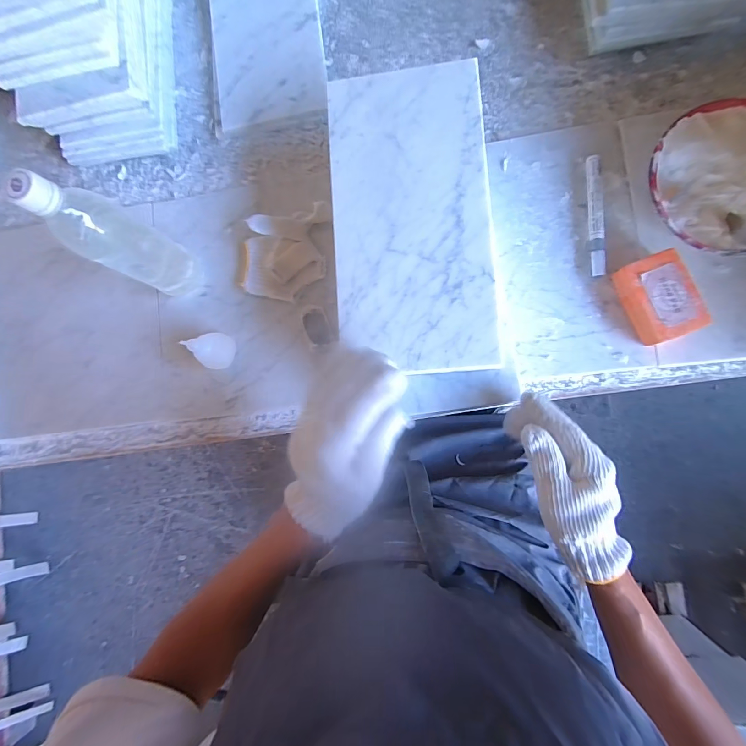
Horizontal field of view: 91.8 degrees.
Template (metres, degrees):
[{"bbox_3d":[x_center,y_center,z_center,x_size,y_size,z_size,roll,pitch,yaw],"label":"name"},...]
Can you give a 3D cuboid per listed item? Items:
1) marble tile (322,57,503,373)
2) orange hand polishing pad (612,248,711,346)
[{"bbox_3d":[0.036,-0.151,0.350,0.150,0.014,0.299,-4,86,8],"label":"marble tile"},{"bbox_3d":[0.318,-0.083,0.405,0.061,0.032,0.092,-21,81,4],"label":"orange hand polishing pad"}]

